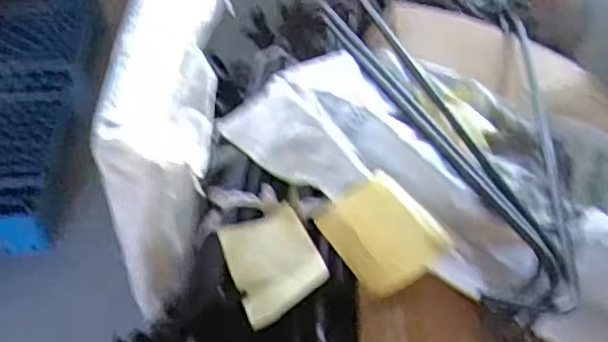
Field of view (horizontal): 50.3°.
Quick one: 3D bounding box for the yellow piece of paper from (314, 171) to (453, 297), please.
[{"bbox_3d":[0.110,0.089,0.913,0.135,0.030,0.148,-39,79,8],"label":"yellow piece of paper"}]

